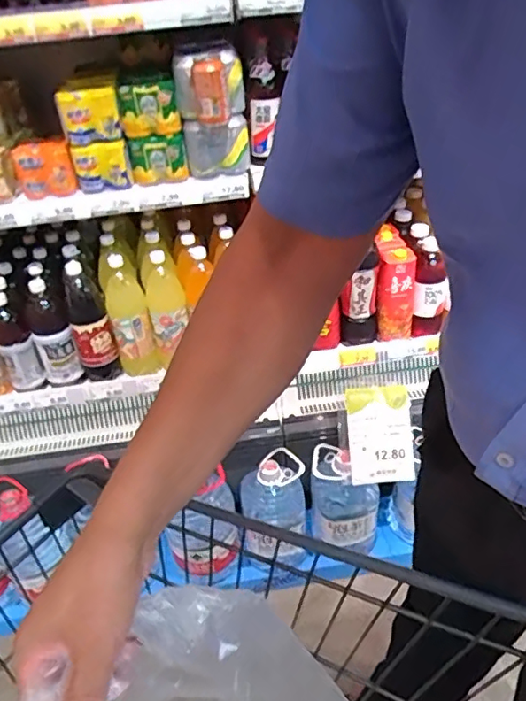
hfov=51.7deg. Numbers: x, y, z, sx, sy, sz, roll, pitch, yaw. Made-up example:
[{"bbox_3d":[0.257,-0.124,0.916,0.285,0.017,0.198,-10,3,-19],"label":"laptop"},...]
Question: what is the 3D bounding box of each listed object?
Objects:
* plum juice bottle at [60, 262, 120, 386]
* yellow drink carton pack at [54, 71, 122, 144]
[{"bbox_3d":[-0.387,-0.059,1.212,0.084,0.262,0.070,-19,37,-20],"label":"plum juice bottle"},{"bbox_3d":[-0.347,-0.492,1.094,0.106,0.098,0.217,-11,35,-9],"label":"yellow drink carton pack"}]

